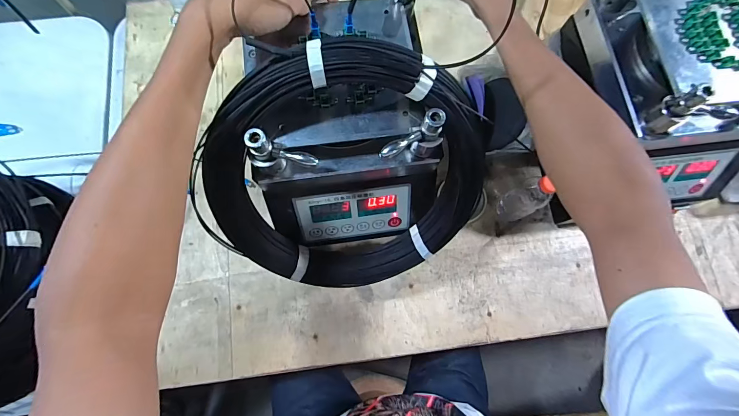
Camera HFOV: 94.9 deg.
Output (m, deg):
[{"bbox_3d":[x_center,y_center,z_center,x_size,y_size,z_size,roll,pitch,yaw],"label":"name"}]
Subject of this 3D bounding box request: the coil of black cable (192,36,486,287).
[{"bbox_3d":[-0.021,-0.027,0.391,0.300,0.299,0.037,-30,36,14],"label":"coil of black cable"}]

